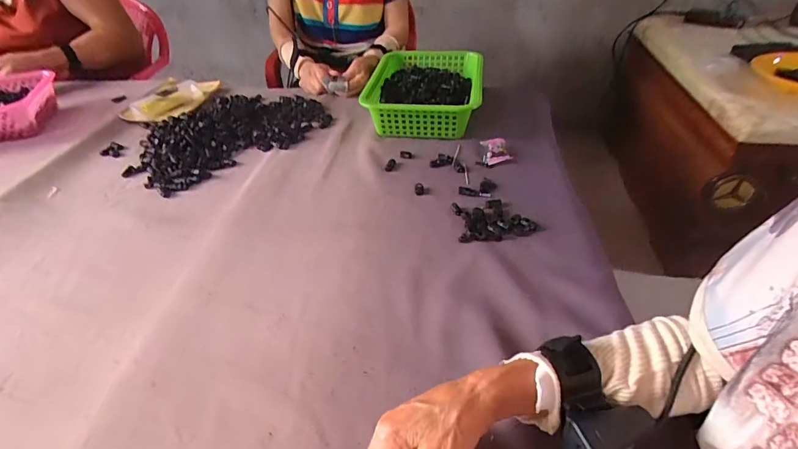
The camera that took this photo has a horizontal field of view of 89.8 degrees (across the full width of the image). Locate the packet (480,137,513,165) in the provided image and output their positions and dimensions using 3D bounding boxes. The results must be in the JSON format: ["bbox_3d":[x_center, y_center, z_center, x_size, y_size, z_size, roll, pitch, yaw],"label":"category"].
[{"bbox_3d":[0.168,-0.127,0.697,0.045,0.029,0.040,-11,41,-10],"label":"packet"}]

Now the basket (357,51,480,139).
[{"bbox_3d":[0.054,-0.266,0.814,0.217,0.083,0.283,5,41,9],"label":"basket"}]

